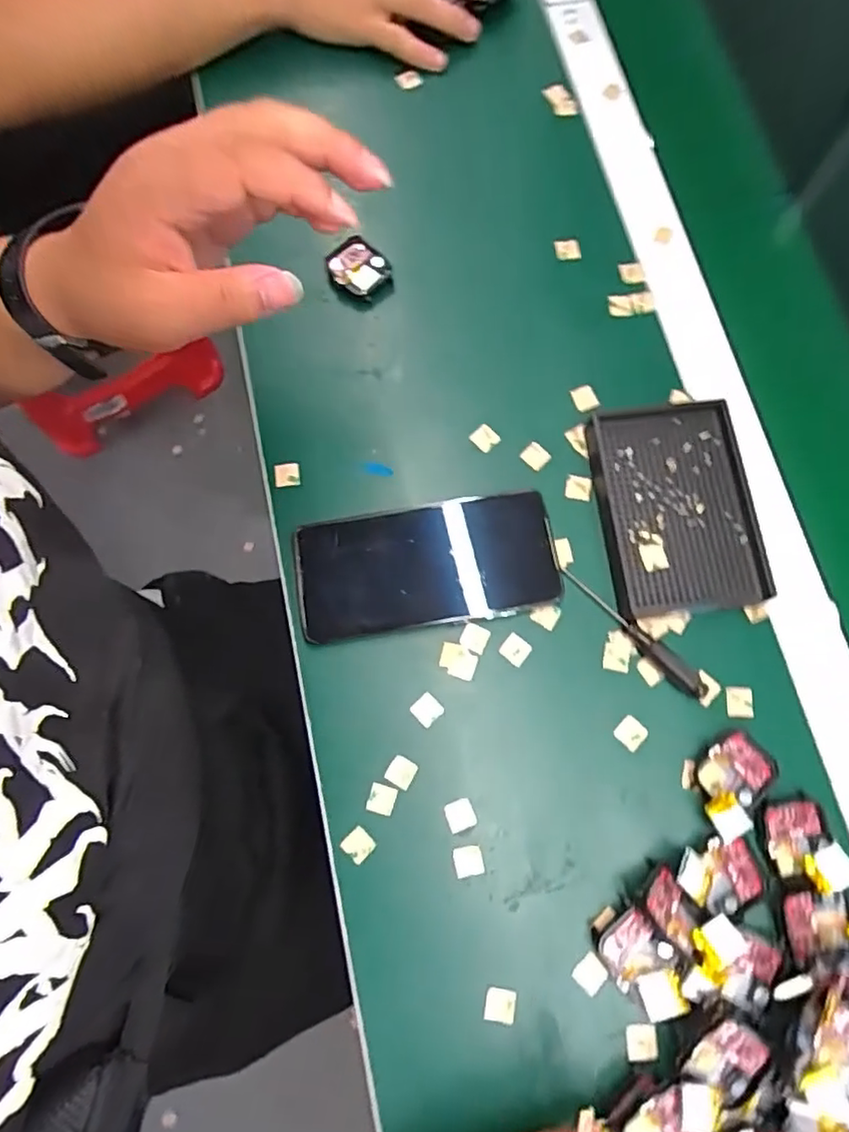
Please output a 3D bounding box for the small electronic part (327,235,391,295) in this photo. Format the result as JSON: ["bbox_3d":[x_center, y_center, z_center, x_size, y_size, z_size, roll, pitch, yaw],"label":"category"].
[{"bbox_3d":[-0.049,-0.216,0.447,0.037,0.016,0.039,-36,80,-10],"label":"small electronic part"}]

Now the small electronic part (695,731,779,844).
[{"bbox_3d":[0.179,0.126,0.358,0.039,0.016,0.057,40,78,8],"label":"small electronic part"}]

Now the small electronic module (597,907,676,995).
[{"bbox_3d":[0.114,0.212,0.339,0.035,0.012,0.032,-38,80,-10],"label":"small electronic module"}]

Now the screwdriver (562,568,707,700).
[{"bbox_3d":[0.130,0.041,0.382,0.012,0.011,0.109,-44,81,-11],"label":"screwdriver"}]

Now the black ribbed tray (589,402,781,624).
[{"bbox_3d":[0.163,-0.037,0.399,0.094,0.023,0.133,-6,76,-3],"label":"black ribbed tray"}]

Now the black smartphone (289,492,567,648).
[{"bbox_3d":[0.000,0.000,0.387,0.160,0.012,0.077,-9,79,-2],"label":"black smartphone"}]

